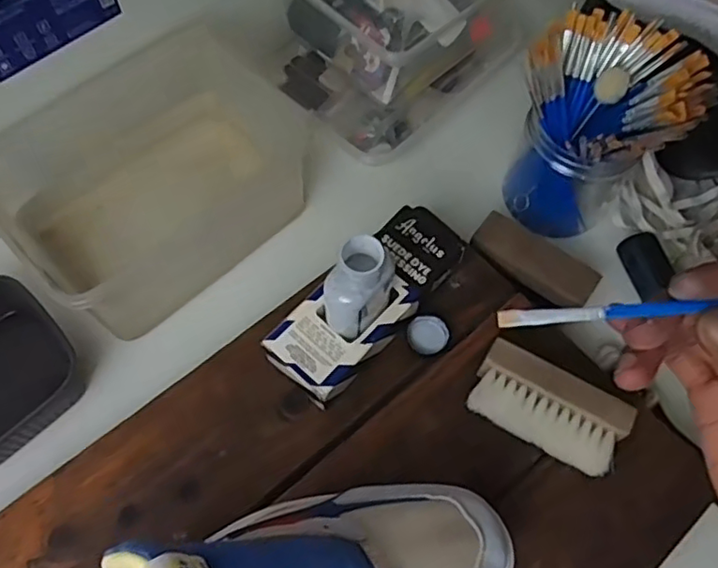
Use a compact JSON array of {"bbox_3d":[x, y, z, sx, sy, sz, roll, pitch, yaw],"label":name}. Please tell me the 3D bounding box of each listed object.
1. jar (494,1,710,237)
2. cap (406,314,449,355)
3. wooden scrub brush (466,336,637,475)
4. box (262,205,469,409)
[{"bbox_3d":[0.173,-0.113,0.466,0.100,0.143,0.112,-38,71,-17],"label":"jar"},{"bbox_3d":[0.048,0.035,0.425,0.025,0.012,0.026,1,64,-1],"label":"cap"},{"bbox_3d":[0.118,0.079,0.390,0.092,0.035,0.043,29,67,12],"label":"wooden scrub brush"},{"bbox_3d":[0.007,0.015,0.417,0.057,0.041,0.146,41,70,16],"label":"box"}]

